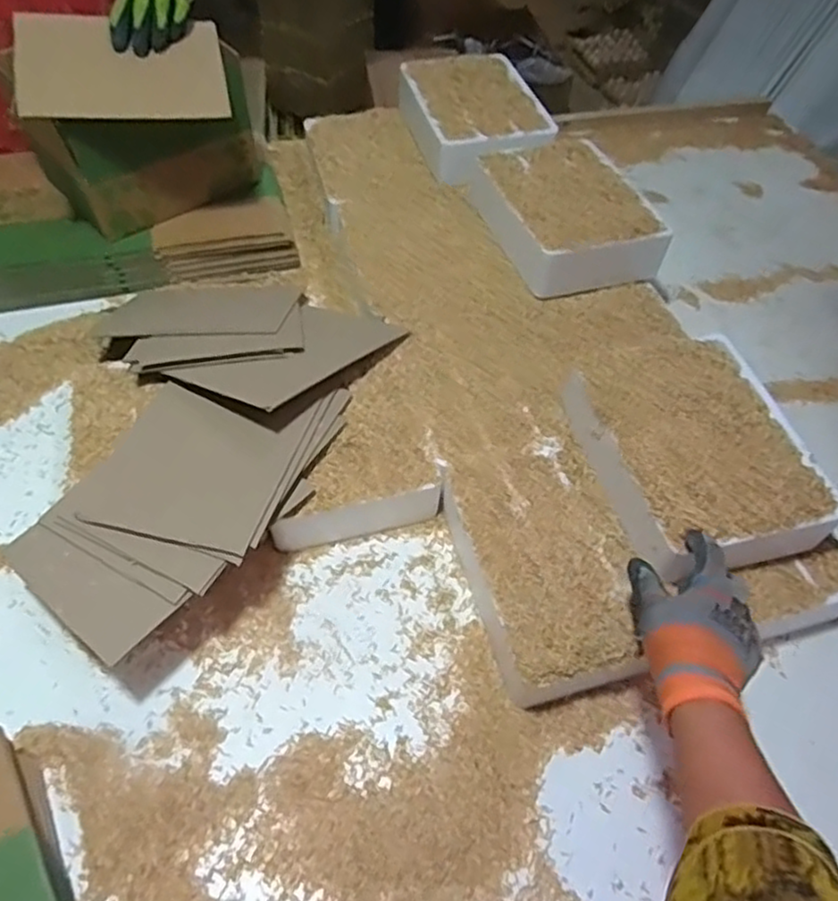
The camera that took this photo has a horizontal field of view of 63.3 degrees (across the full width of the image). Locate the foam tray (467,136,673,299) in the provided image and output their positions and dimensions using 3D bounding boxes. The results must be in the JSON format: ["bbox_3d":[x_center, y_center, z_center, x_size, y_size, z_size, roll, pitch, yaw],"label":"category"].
[{"bbox_3d":[0.194,-0.324,0.932,0.206,0.076,0.245,-17,57,-15],"label":"foam tray"}]

